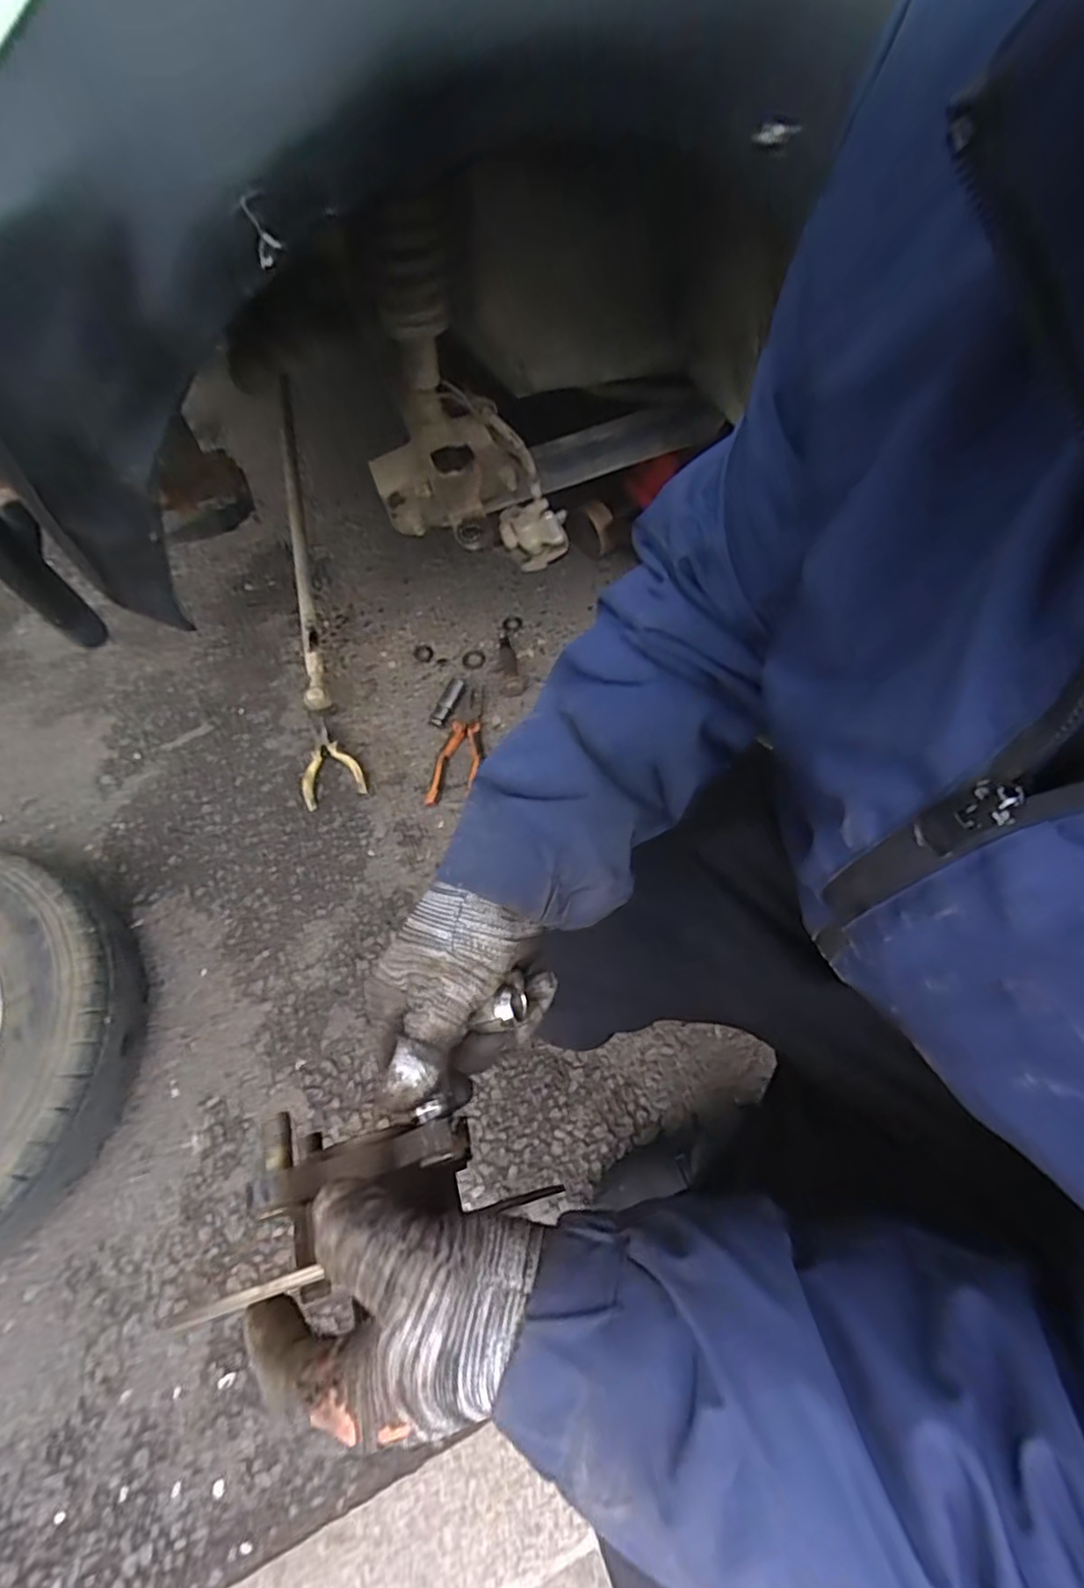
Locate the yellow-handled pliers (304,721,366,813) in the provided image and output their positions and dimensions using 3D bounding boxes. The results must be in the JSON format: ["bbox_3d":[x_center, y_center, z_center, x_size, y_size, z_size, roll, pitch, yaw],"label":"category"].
[{"bbox_3d":[-0.303,-0.047,0.884,0.081,0.020,0.129,-21,63,-8],"label":"yellow-handled pliers"}]

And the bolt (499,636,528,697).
[{"bbox_3d":[-0.051,-0.198,0.954,0.035,0.029,0.117,-13,62,-4],"label":"bolt"}]

